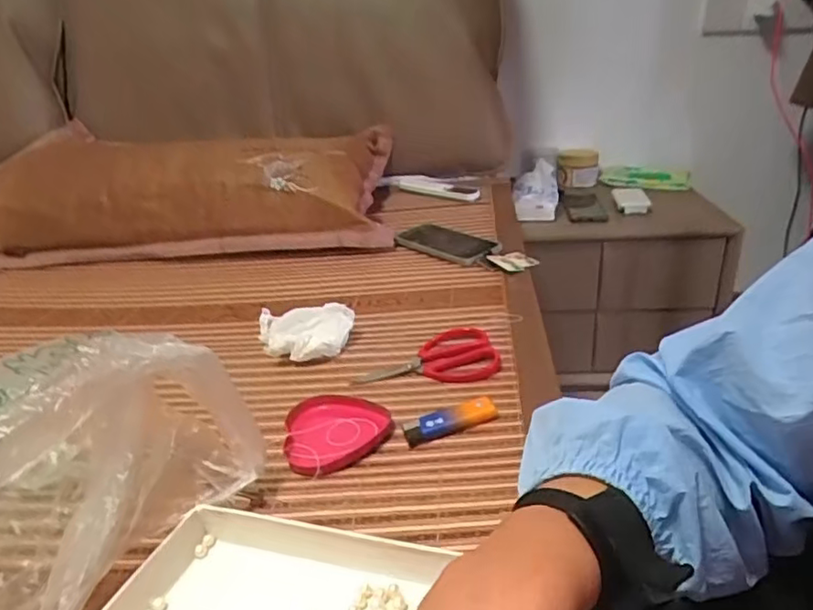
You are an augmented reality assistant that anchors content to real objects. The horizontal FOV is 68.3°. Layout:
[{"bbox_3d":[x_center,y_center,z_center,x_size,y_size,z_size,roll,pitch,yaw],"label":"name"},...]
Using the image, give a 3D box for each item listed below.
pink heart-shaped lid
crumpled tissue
[{"bbox_3d":[-0.059,0.106,0.519,0.088,0.007,0.101,-8,27,-6],"label":"pink heart-shaped lid"},{"bbox_3d":[-0.114,0.024,0.684,0.099,0.032,0.132,-14,28,-18],"label":"crumpled tissue"}]

